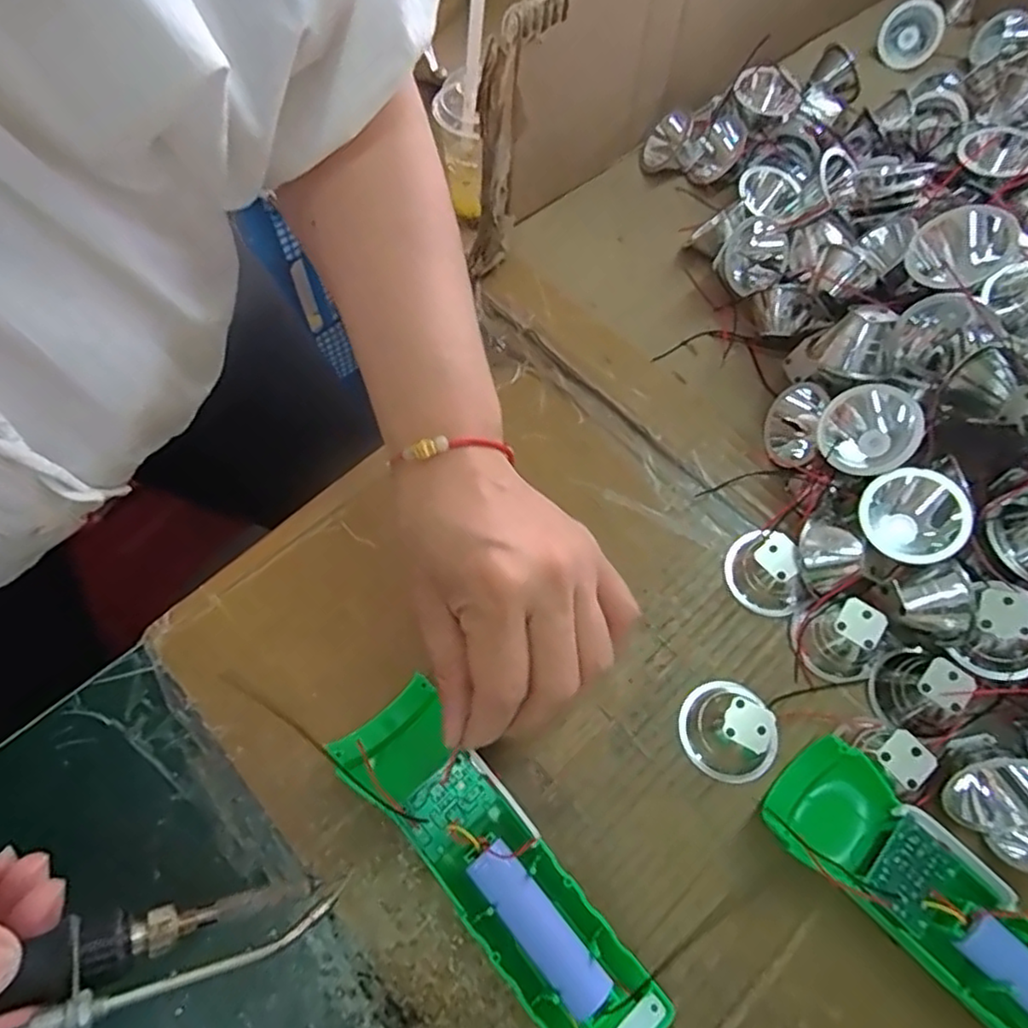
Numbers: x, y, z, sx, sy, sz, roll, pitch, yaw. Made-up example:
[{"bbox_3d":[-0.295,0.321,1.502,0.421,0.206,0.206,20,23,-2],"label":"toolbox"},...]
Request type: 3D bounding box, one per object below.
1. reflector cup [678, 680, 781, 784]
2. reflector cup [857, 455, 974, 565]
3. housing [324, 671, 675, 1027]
[{"bbox_3d":[0.096,0.094,0.290,0.039,0.024,0.043,-25,63,-12],"label":"reflector cup"},{"bbox_3d":[0.184,0.001,0.298,0.044,0.023,0.042,-8,74,29],"label":"reflector cup"},{"bbox_3d":[-0.009,0.139,0.259,0.043,0.022,0.158,-38,69,-18],"label":"housing"}]

